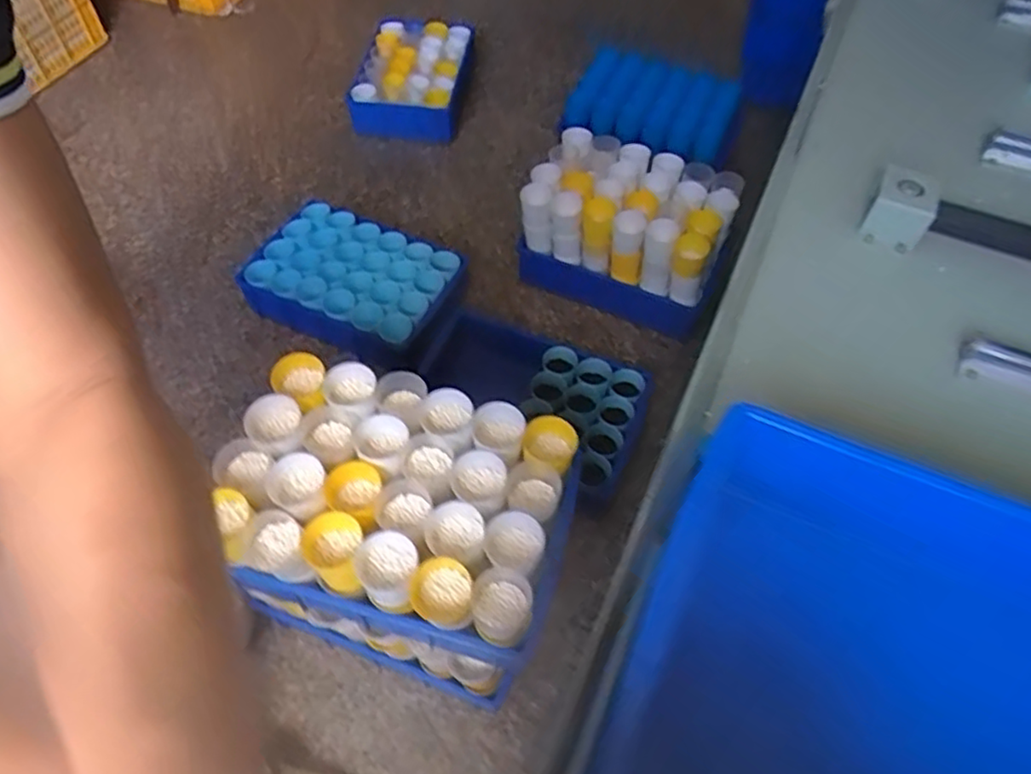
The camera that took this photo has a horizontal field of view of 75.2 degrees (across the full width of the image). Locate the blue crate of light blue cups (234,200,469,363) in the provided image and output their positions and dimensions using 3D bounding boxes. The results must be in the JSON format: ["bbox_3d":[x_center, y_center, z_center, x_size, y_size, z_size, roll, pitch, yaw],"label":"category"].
[{"bbox_3d":[-0.328,-0.212,1.375,0.391,0.110,0.276,26,59,15],"label":"blue crate of light blue cups"}]

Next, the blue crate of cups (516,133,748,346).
[{"bbox_3d":[0.228,-0.320,1.393,0.416,0.244,0.258,24,59,14],"label":"blue crate of cups"}]

